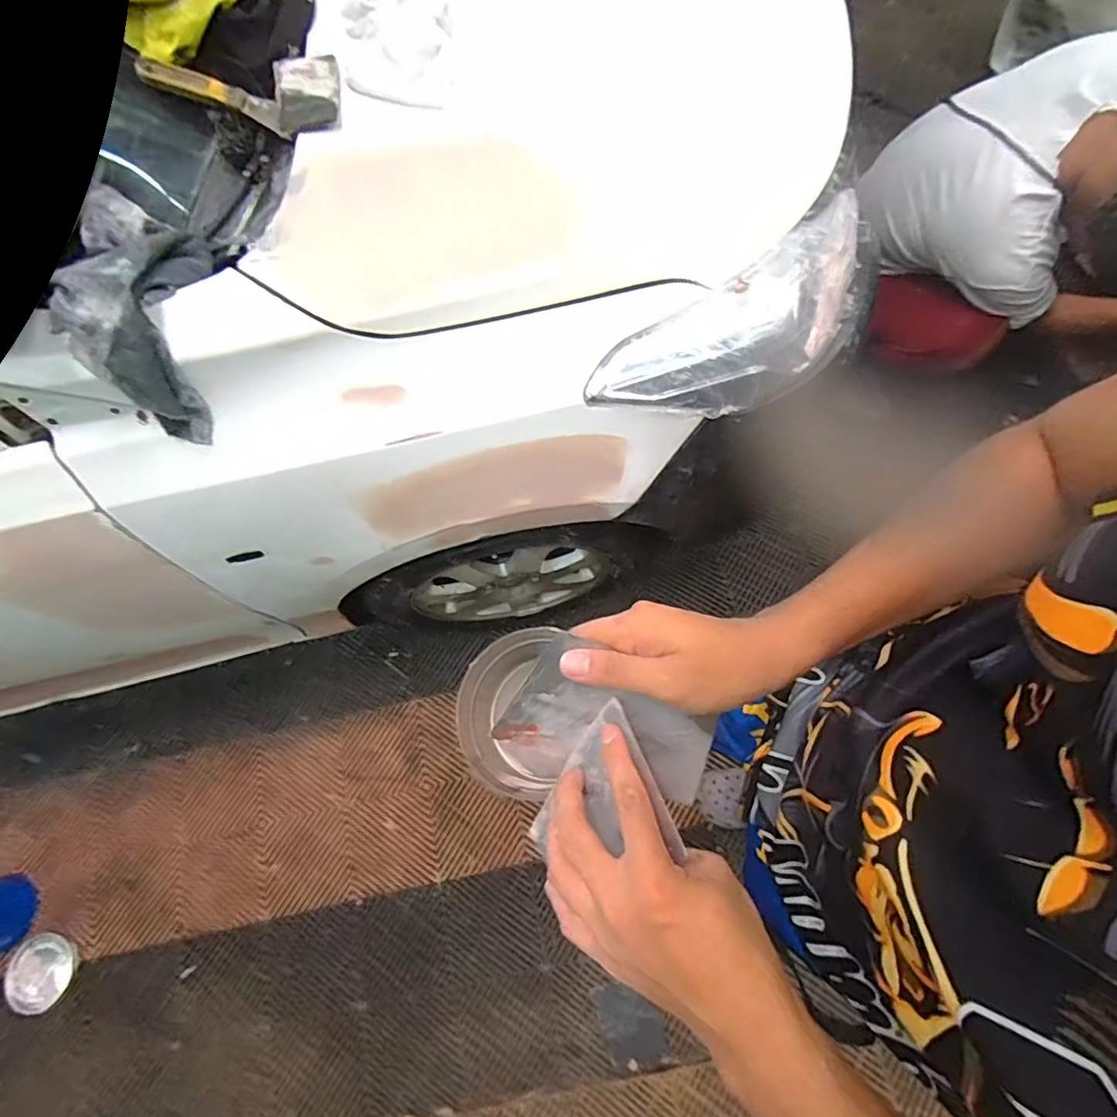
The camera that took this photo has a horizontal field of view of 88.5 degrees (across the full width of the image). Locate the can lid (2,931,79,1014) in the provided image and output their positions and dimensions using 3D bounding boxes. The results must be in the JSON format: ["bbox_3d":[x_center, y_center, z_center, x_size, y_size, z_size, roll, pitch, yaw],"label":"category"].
[{"bbox_3d":[-1.166,0.932,1.285,0.147,0.010,0.145,-1,72,2],"label":"can lid"}]

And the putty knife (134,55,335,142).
[{"bbox_3d":[-0.351,-0.560,0.670,0.207,0.052,0.114,10,74,9],"label":"putty knife"}]

